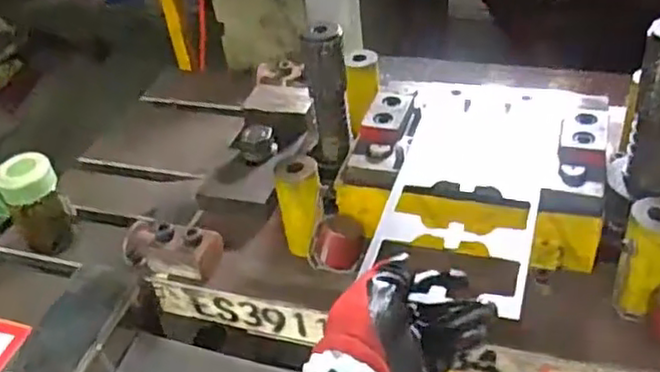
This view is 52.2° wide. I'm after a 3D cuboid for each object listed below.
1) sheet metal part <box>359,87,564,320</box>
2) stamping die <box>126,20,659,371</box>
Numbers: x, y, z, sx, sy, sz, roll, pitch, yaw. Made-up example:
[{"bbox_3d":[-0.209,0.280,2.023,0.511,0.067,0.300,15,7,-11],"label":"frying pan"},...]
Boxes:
[{"bbox_3d":[0.127,-0.009,0.587,0.130,0.010,0.295,7,40,18],"label":"sheet metal part"},{"bbox_3d":[0.141,-0.003,0.656,0.593,0.237,0.345,9,41,20],"label":"stamping die"}]

